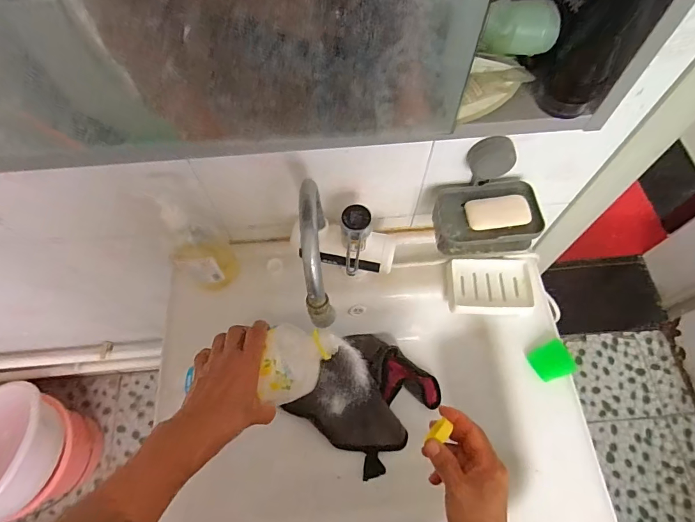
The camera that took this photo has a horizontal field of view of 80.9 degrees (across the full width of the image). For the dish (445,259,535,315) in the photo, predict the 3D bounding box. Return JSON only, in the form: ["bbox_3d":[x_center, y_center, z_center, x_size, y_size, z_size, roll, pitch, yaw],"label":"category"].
[{"bbox_3d":[0.225,0.039,0.646,0.131,0.024,0.088,1,64,0],"label":"dish"}]

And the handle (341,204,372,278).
[{"bbox_3d":[0.011,-0.024,0.535,0.039,0.041,0.098,2,64,1],"label":"handle"}]

